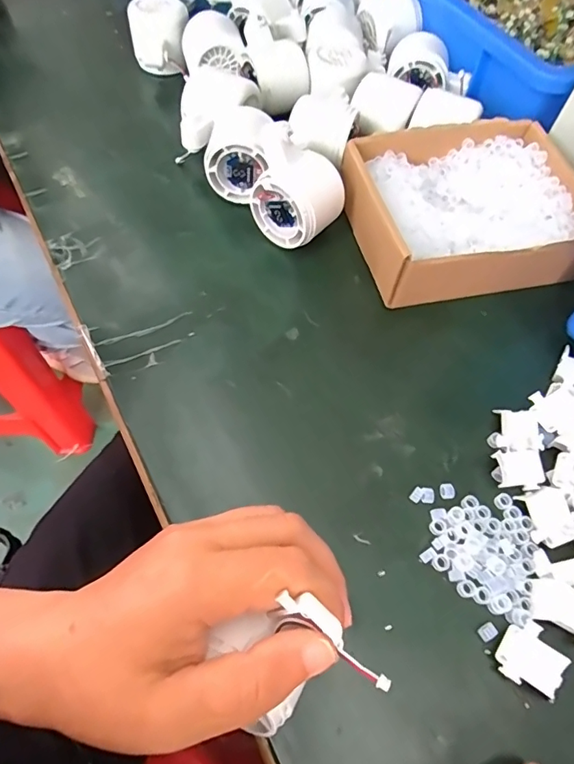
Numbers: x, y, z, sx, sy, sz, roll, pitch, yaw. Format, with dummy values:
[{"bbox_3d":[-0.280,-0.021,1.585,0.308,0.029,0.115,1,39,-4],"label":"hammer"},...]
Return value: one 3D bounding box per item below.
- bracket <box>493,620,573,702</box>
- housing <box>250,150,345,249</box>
[{"bbox_3d":[0.123,0.139,0.241,0.029,0.011,0.029,38,66,17],"label":"bracket"},{"bbox_3d":[0.008,-0.141,0.365,0.057,0.051,0.053,30,64,13],"label":"housing"}]

